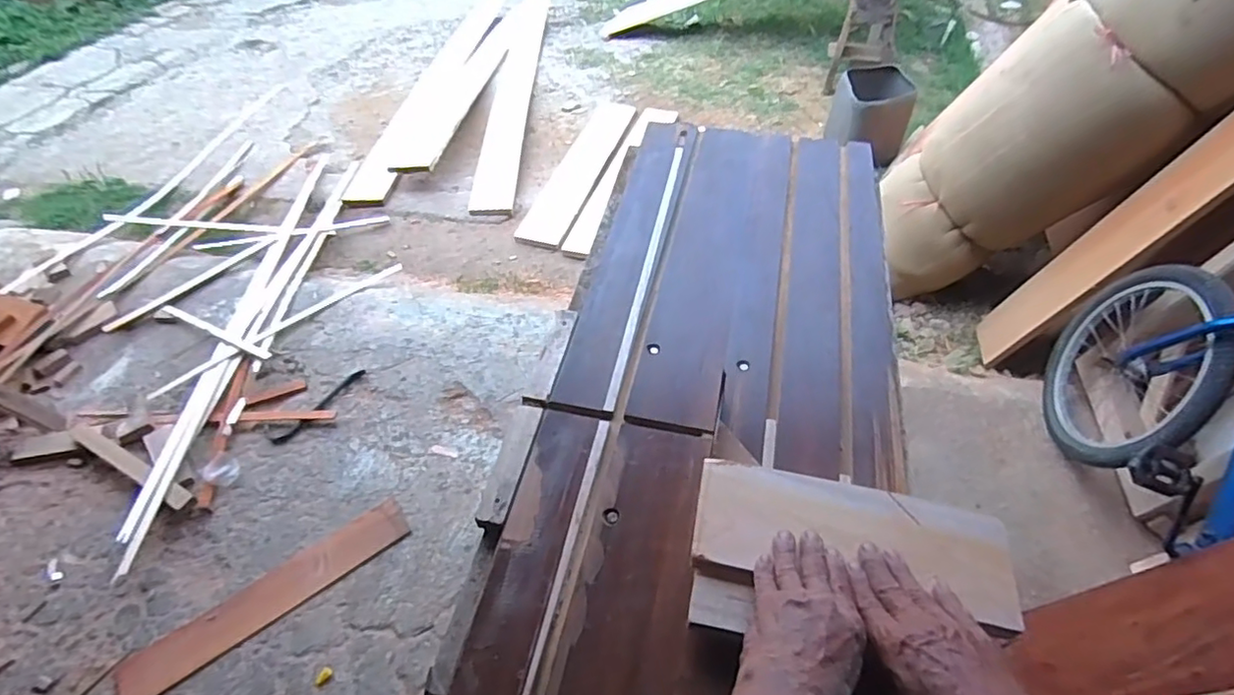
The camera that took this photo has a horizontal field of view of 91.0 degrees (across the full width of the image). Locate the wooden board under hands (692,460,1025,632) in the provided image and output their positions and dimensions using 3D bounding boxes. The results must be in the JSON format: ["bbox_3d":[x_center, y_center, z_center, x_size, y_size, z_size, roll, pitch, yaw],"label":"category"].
[{"bbox_3d":[0.209,0.168,0.548,0.268,0.012,0.111,8,49,9],"label":"wooden board under hands"}]

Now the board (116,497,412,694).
[{"bbox_3d":[-0.770,0.554,1.365,0.619,0.012,0.121,-30,55,-24],"label":"board"}]

